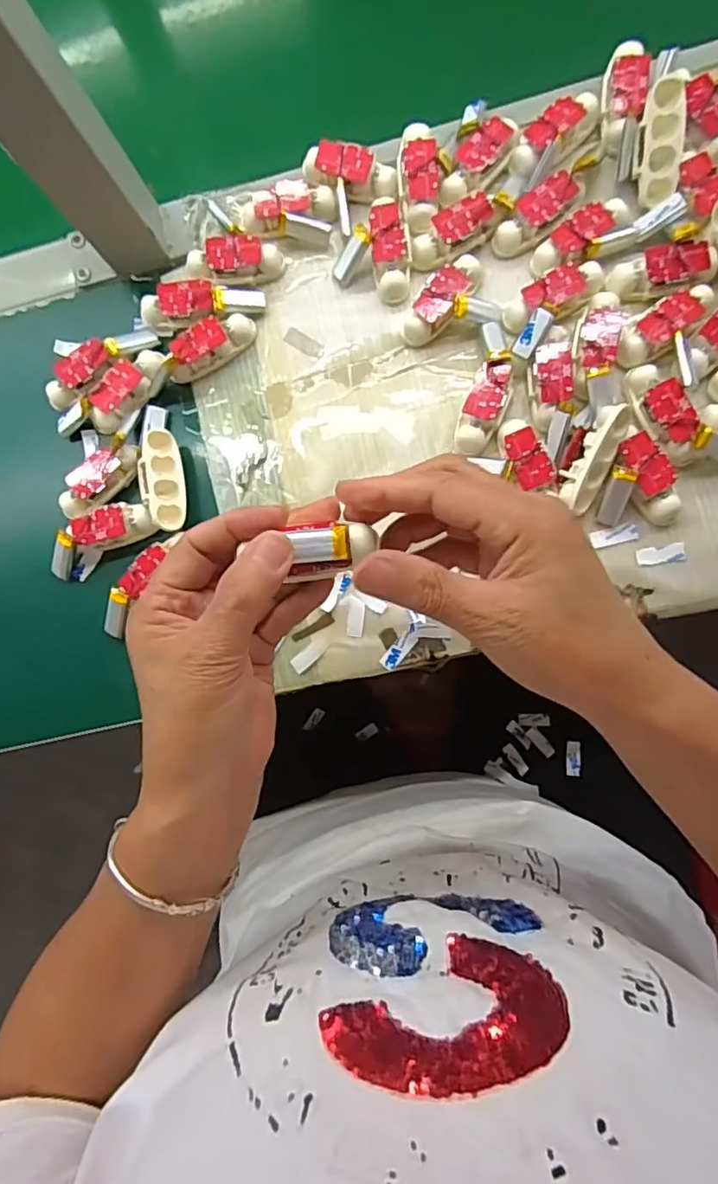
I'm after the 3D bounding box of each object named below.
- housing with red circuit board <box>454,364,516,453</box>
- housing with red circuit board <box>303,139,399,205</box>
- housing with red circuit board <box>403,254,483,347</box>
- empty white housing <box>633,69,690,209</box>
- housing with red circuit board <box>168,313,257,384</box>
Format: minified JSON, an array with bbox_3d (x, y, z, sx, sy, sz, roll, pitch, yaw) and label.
[{"bbox_3d":[0.077,-0.113,0.369,0.024,0.015,0.056,22,103,7],"label":"housing with red circuit board"},{"bbox_3d":[-0.005,-0.268,0.381,0.060,0.015,0.026,12,87,8],"label":"housing with red circuit board"},{"bbox_3d":[0.053,-0.183,0.374,0.022,0.021,0.062,40,91,8],"label":"housing with red circuit board"},{"bbox_3d":[0.180,-0.272,0.358,0.027,0.018,0.071,4,107,6],"label":"empty white housing"},{"bbox_3d":[-0.099,-0.162,0.392,0.063,0.023,0.024,-31,82,3],"label":"housing with red circuit board"}]

